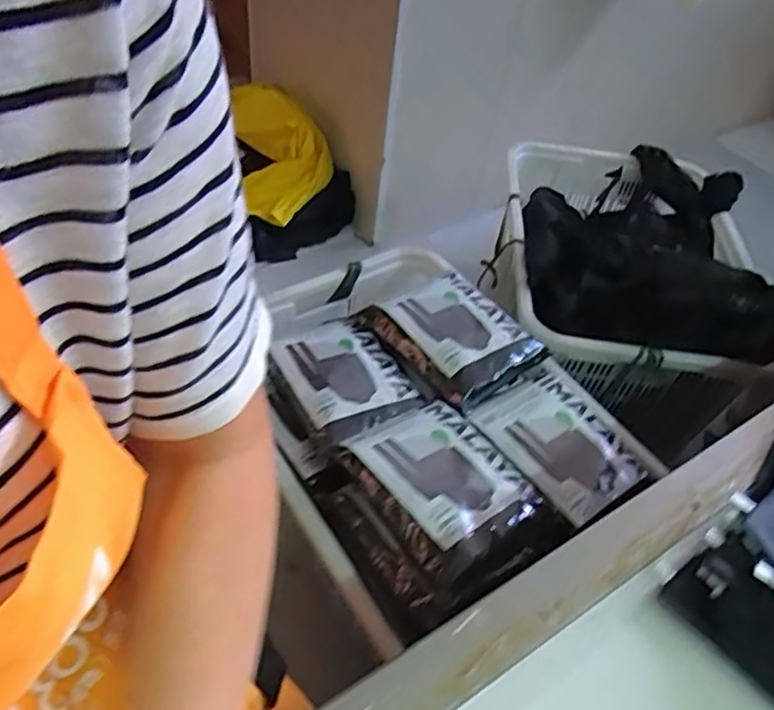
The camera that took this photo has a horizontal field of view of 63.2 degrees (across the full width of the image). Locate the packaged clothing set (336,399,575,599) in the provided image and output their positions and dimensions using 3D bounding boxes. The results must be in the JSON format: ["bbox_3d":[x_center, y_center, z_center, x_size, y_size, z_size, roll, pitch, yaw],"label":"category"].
[{"bbox_3d":[0.091,0.197,0.956,0.240,0.069,0.298,-25,56,-26],"label":"packaged clothing set"}]

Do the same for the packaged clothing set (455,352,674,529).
[{"bbox_3d":[0.293,0.139,1.090,0.250,0.051,0.288,-17,50,-34],"label":"packaged clothing set"}]

